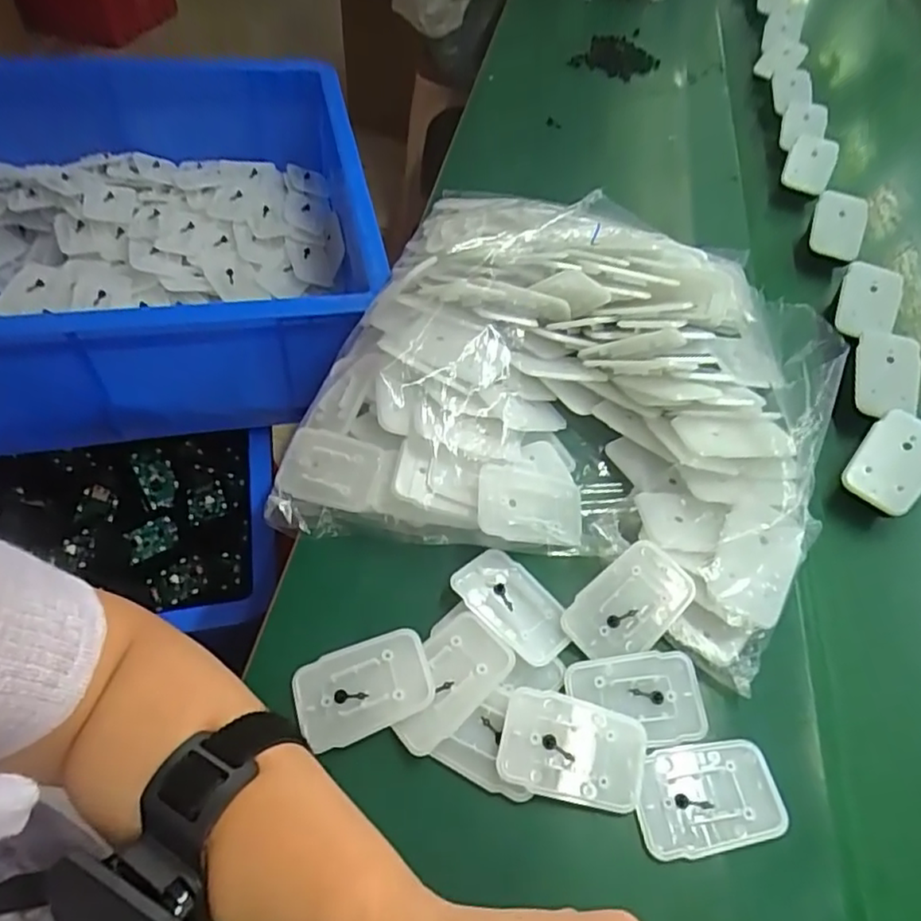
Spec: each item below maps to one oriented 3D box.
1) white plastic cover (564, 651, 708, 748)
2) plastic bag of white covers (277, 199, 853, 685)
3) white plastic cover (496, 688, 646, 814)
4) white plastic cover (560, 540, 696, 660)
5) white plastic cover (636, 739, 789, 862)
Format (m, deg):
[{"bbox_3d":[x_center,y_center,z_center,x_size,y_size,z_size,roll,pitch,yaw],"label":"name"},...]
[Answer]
[{"bbox_3d":[0.090,0.121,0.319,0.068,0.006,0.043,0,56,-6],"label":"white plastic cover"},{"bbox_3d":[0.073,-0.057,0.408,0.314,0.088,0.295,20,56,8],"label":"plastic bag of white covers"},{"bbox_3d":[0.055,0.140,0.304,0.069,0.011,0.045,13,55,3],"label":"white plastic cover"},{"bbox_3d":[0.091,0.077,0.337,0.070,0.005,0.043,-40,78,-4],"label":"white plastic cover"},{"bbox_3d":[0.117,0.160,0.298,0.068,0.004,0.044,-7,56,-10],"label":"white plastic cover"}]

